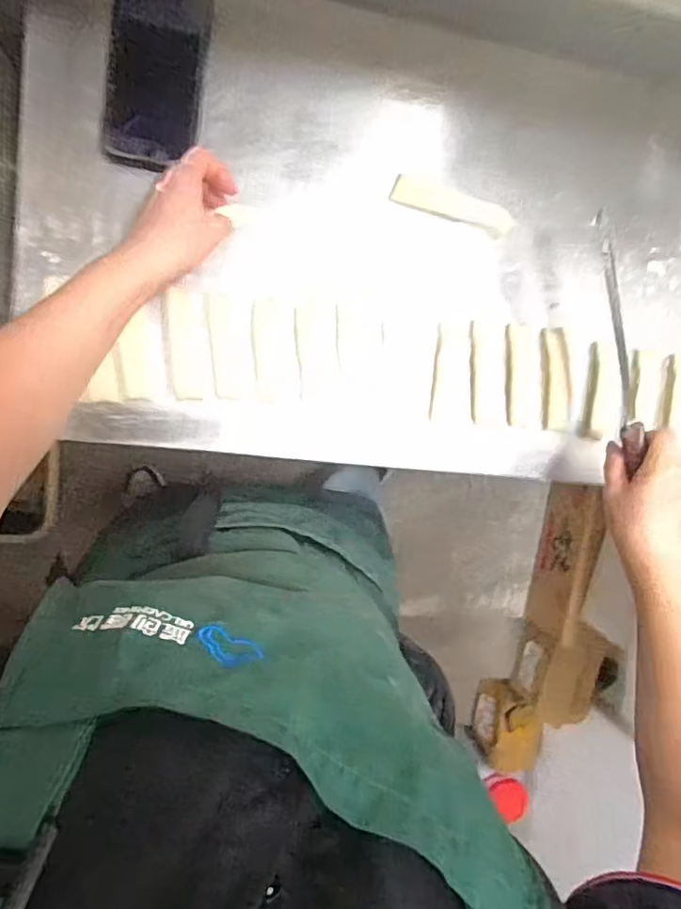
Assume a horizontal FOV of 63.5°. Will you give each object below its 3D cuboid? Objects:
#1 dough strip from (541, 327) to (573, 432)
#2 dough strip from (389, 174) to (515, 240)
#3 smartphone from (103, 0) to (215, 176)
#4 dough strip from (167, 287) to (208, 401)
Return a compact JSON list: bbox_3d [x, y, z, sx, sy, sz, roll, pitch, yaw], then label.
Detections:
[{"bbox_3d":[0.231,-0.080,0.587,0.032,0.006,0.108,-3,96,-9],"label":"dough strip"},{"bbox_3d":[0.115,-0.251,0.555,0.129,0.013,0.031,14,93,-11],"label":"dough strip"},{"bbox_3d":[-0.162,-0.335,0.485,0.079,0.009,0.159,8,94,-11],"label":"smartphone"},{"bbox_3d":[-0.141,-0.099,0.509,0.031,0.004,0.098,-5,108,-21],"label":"dough strip"}]

